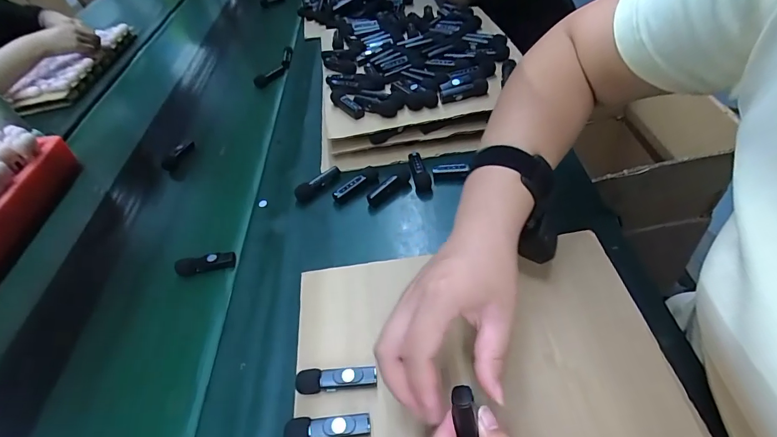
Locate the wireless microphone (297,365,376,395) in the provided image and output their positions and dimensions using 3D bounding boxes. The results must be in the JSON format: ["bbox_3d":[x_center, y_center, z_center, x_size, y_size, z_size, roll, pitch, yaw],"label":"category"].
[{"bbox_3d":[-0.042,0.131,0.328,0.064,0.013,0.017,-9,46,6],"label":"wireless microphone"}]

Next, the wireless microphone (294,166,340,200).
[{"bbox_3d":[-0.086,-0.044,0.507,0.066,0.020,0.015,-36,50,-20],"label":"wireless microphone"}]

